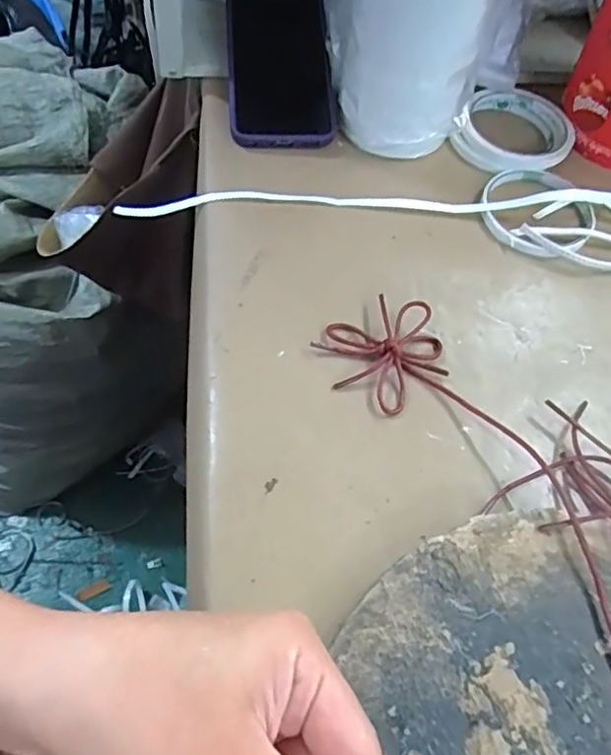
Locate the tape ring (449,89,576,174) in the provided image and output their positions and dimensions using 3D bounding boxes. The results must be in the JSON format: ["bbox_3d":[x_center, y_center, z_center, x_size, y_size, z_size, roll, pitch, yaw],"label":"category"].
[{"bbox_3d":[0.167,-0.196,0.496,0.083,0.022,0.093,29,60,11],"label":"tape ring"}]

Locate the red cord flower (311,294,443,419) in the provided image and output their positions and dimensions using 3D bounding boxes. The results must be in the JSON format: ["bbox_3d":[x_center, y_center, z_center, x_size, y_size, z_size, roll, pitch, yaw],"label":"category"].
[{"bbox_3d":[0.048,-0.017,0.372,0.070,0.017,0.066,-27,66,-21],"label":"red cord flower"}]

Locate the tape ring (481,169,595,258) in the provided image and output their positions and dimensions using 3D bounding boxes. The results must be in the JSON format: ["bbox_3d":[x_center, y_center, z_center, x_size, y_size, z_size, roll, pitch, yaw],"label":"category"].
[{"bbox_3d":[0.167,-0.123,0.456,0.080,0.010,0.079,3,58,-5],"label":"tape ring"}]

